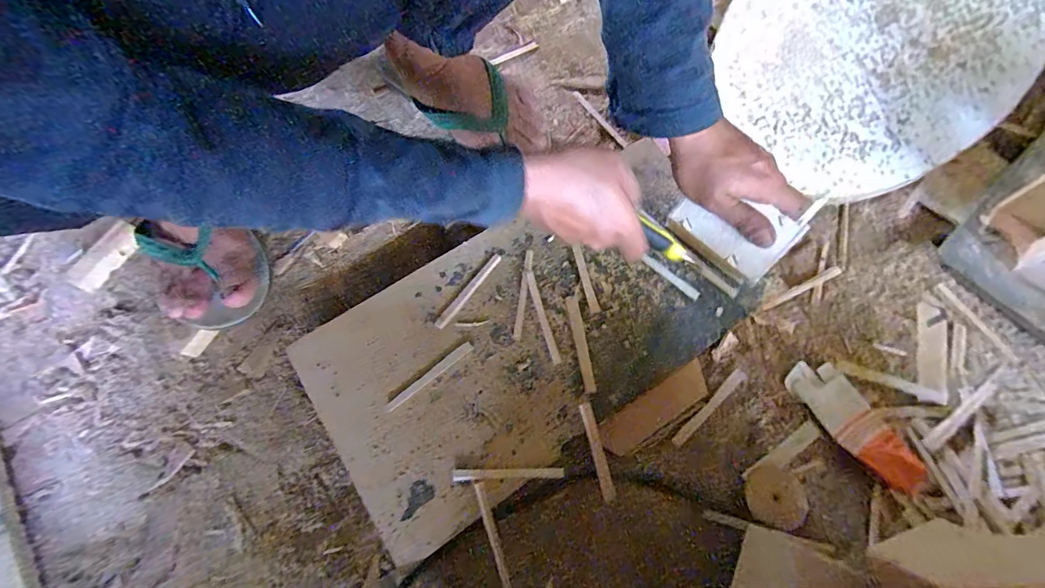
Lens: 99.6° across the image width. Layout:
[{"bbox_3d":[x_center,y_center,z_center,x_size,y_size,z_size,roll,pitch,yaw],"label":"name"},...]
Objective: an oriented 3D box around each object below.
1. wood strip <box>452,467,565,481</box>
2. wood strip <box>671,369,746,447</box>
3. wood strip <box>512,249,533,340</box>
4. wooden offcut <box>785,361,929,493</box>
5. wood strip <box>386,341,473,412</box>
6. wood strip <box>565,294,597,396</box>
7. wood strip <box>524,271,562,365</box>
[{"bbox_3d":[-0.012,0.150,0.369,0.092,0.005,0.009,-2,73,0],"label":"wood strip"},{"bbox_3d":[0.170,0.103,0.400,0.094,0.004,0.011,-42,77,-11],"label":"wood strip"},{"bbox_3d":[0.001,-0.002,0.423,0.008,0.004,0.091,8,73,3],"label":"wood strip"},{"bbox_3d":[0.298,0.116,0.397,0.053,0.015,0.128,-35,75,-10],"label":"wooden offcut"},{"bbox_3d":[-0.084,0.073,0.399,0.090,0.007,0.010,-38,76,-10],"label":"wood strip"},{"bbox_3d":[0.054,0.046,0.412,0.011,0.004,0.091,-10,73,-2],"label":"wood strip"},{"bbox_3d":[0.019,0.021,0.418,0.009,0.004,0.093,-16,73,-4],"label":"wood strip"}]

